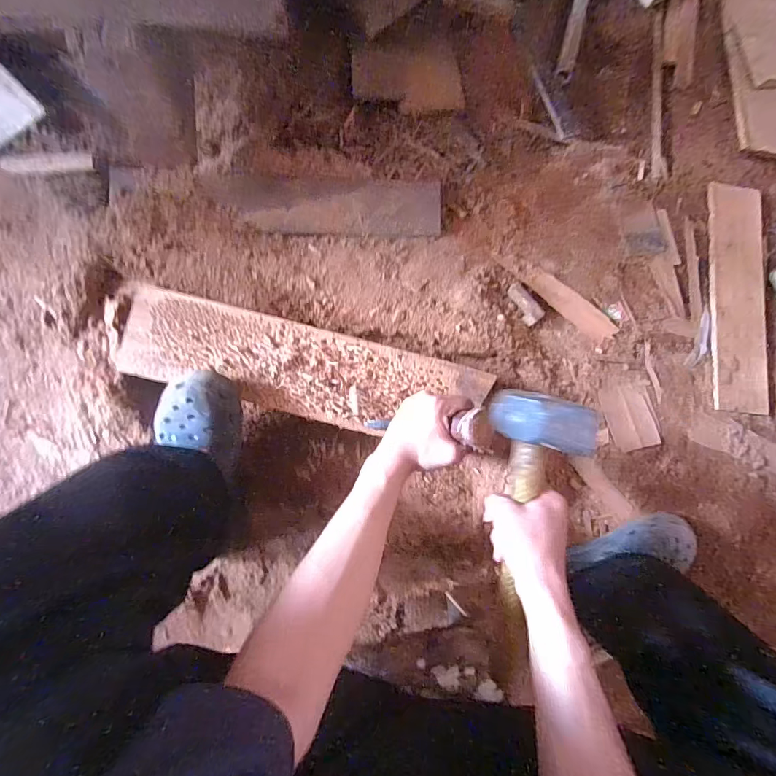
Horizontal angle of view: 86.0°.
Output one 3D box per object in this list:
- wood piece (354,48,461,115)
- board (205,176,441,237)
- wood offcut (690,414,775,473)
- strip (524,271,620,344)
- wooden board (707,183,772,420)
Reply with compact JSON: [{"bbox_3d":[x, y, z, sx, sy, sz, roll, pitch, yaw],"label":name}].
[{"bbox_3d":[0.035,-0.513,0.694,0.183,0.015,0.098,-5,85,-8],"label":"wood piece"},{"bbox_3d":[-0.085,-0.276,0.633,0.335,0.012,0.086,-1,84,-7],"label":"board"},{"bbox_3d":[0.606,0.101,0.697,0.209,0.009,0.052,21,82,-4],"label":"wood offcut"},{"bbox_3d":[0.310,-0.139,0.702,0.172,0.005,0.049,40,81,-1],"label":"strip"},{"bbox_3d":[0.620,-0.159,0.727,0.115,0.012,0.403,7,83,-6],"label":"wooden board"}]

